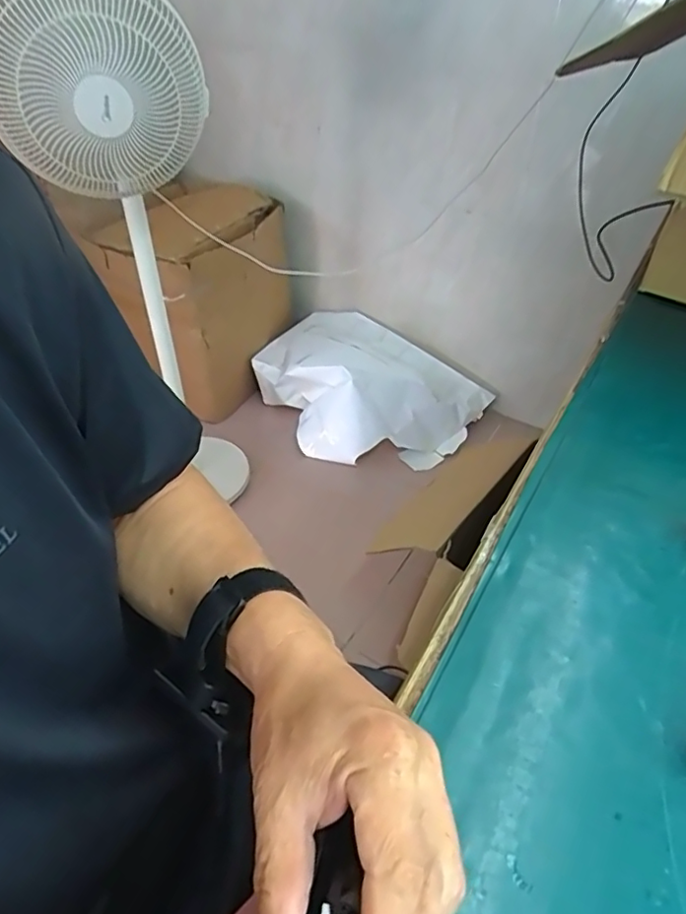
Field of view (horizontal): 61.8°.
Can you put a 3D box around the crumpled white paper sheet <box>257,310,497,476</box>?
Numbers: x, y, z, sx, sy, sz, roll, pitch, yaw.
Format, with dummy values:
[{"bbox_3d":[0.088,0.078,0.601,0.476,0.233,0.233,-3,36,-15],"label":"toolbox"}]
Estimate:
[{"bbox_3d":[0.050,-0.197,1.692,0.640,0.233,0.421,23,45,22],"label":"crumpled white paper sheet"}]

